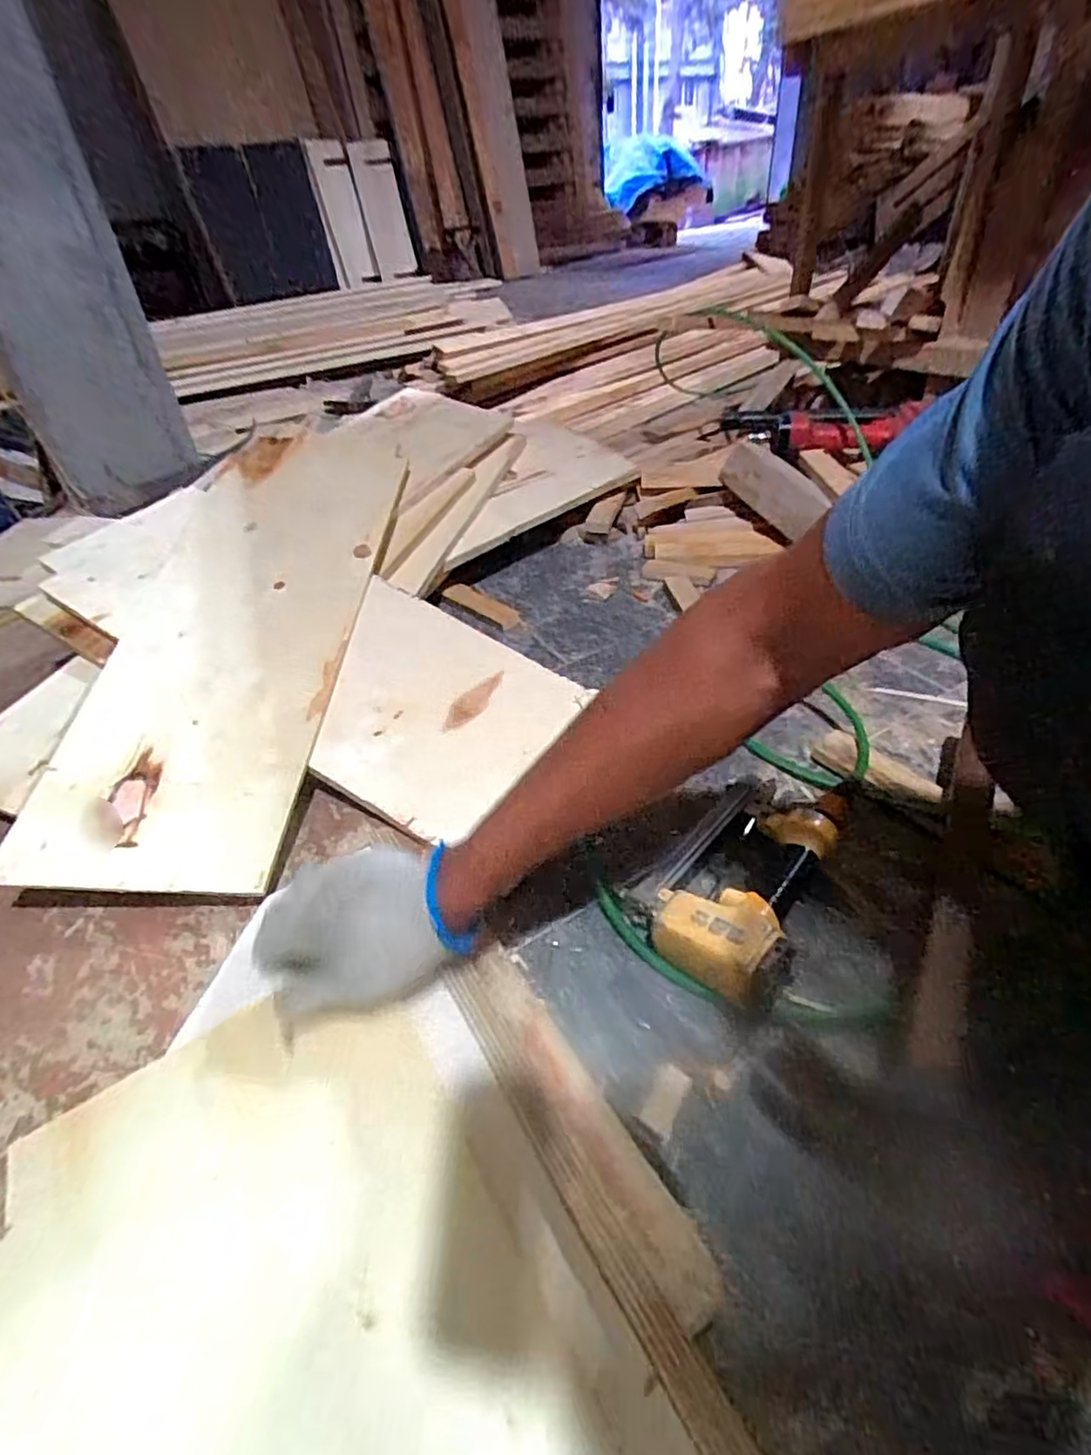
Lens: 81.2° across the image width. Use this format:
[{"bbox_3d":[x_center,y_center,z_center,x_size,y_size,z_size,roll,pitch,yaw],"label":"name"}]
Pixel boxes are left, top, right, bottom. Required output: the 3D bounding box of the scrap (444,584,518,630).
[{"bbox_3d":[-0.086,-0.173,0.885,0.128,0.013,0.039,30,52,34],"label":"scrap"}]

